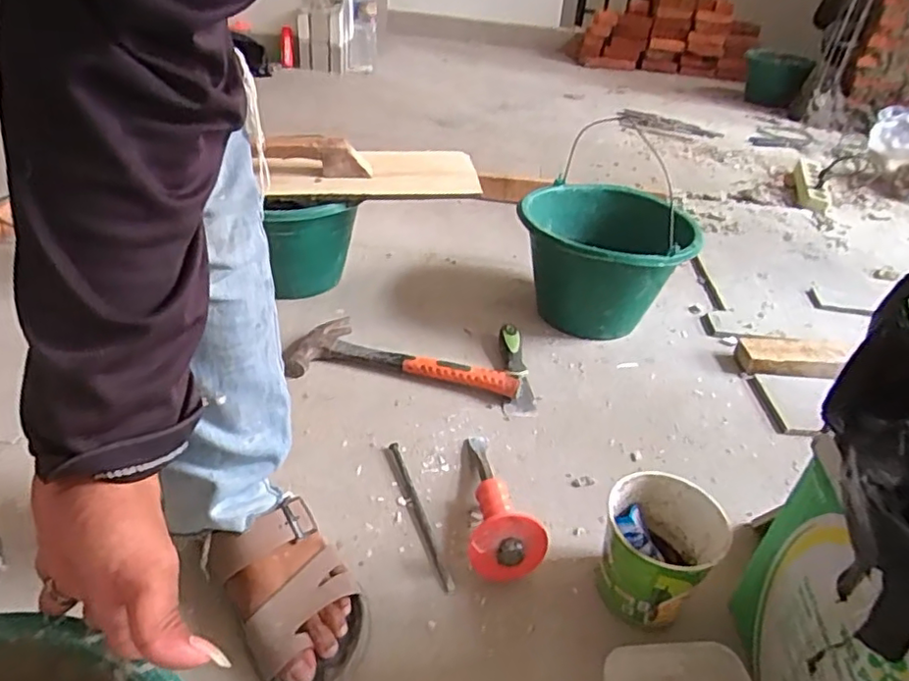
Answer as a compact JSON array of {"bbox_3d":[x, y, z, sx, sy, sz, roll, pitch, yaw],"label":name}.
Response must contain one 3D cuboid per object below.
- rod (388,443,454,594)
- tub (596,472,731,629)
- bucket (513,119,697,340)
[{"bbox_3d":[-0.040,0.186,0.681,0.012,0.011,0.197,-8,38,-20],"label":"rod"},{"bbox_3d":[0.187,0.204,0.596,0.100,0.113,0.099,5,35,-3],"label":"tub"},{"bbox_3d":[0.227,-0.138,1.009,0.258,0.204,0.291,7,35,0],"label":"bucket"}]

